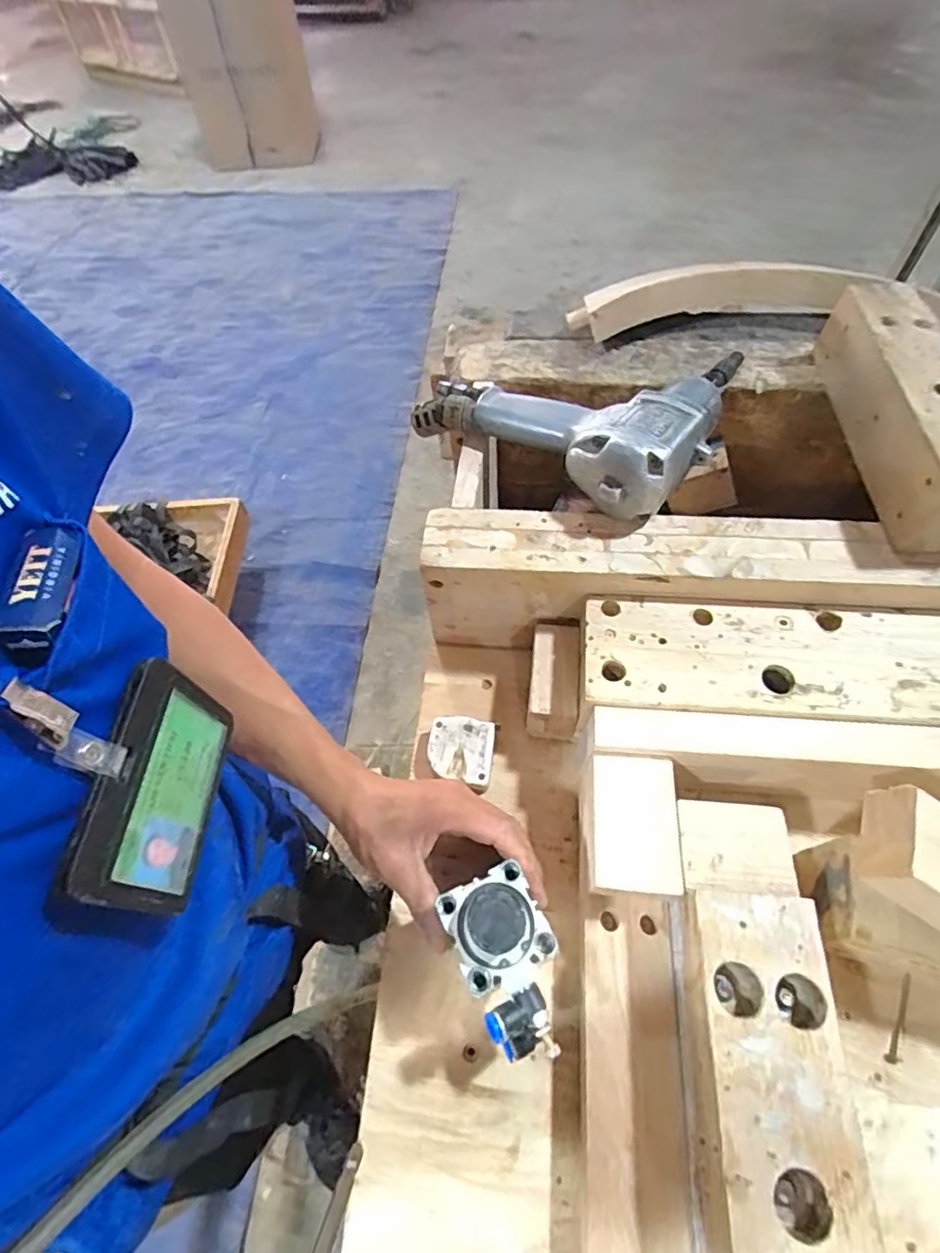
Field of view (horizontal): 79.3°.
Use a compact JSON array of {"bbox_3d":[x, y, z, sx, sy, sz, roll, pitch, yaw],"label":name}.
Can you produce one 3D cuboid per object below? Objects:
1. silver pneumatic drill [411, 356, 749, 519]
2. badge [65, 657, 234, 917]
[{"bbox_3d":[0.099,-0.198,0.463,0.219,0.059,0.213,31,64,21],"label":"silver pneumatic drill"},{"bbox_3d":[-0.140,0.075,0.260,0.011,0.076,0.098,-2,57,2],"label":"badge"}]

